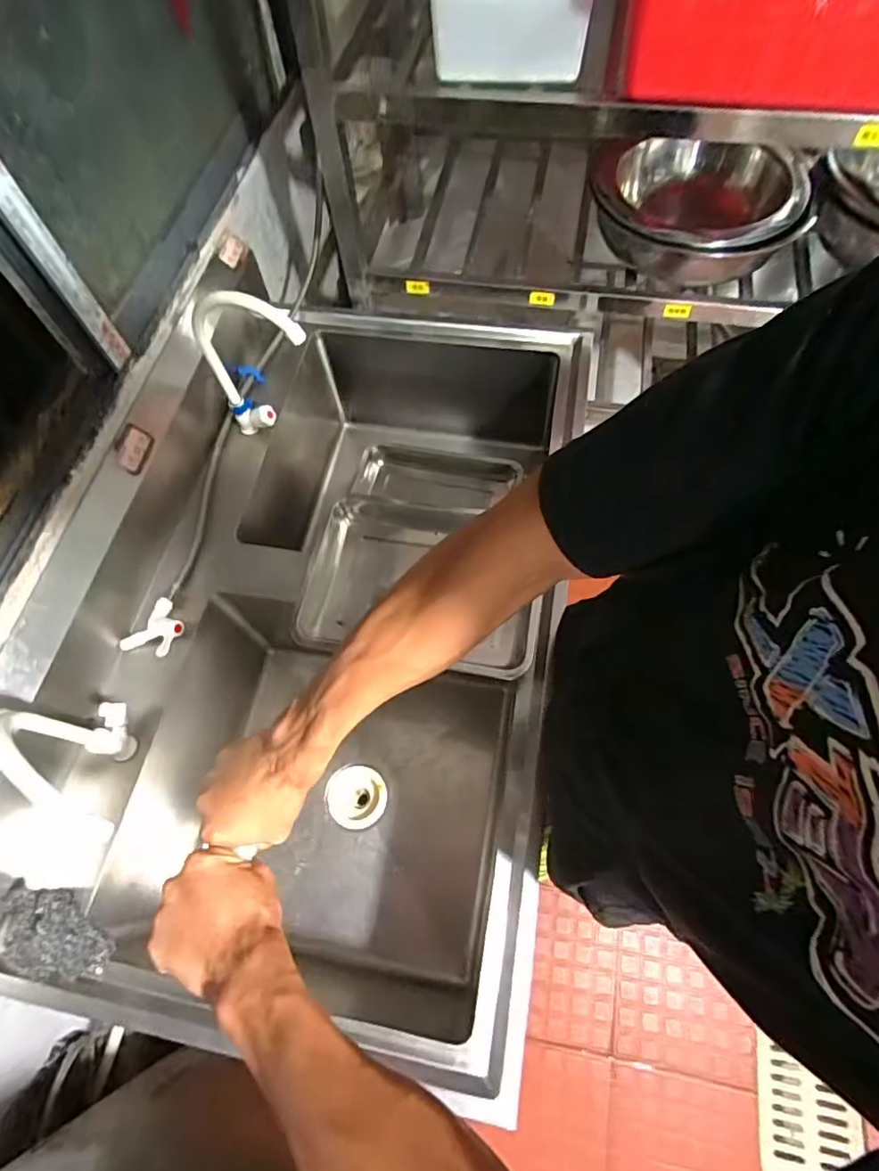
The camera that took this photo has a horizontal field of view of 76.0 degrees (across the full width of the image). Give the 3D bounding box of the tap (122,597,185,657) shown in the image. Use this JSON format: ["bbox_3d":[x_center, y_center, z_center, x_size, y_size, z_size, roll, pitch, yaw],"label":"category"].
[{"bbox_3d":[-0.422,0.067,0.844,0.085,0.035,0.094,26,68,15],"label":"tap"}]

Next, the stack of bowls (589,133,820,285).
[{"bbox_3d":[0.494,-0.706,1.074,0.370,0.158,0.370,0,64,3],"label":"stack of bowls"}]

